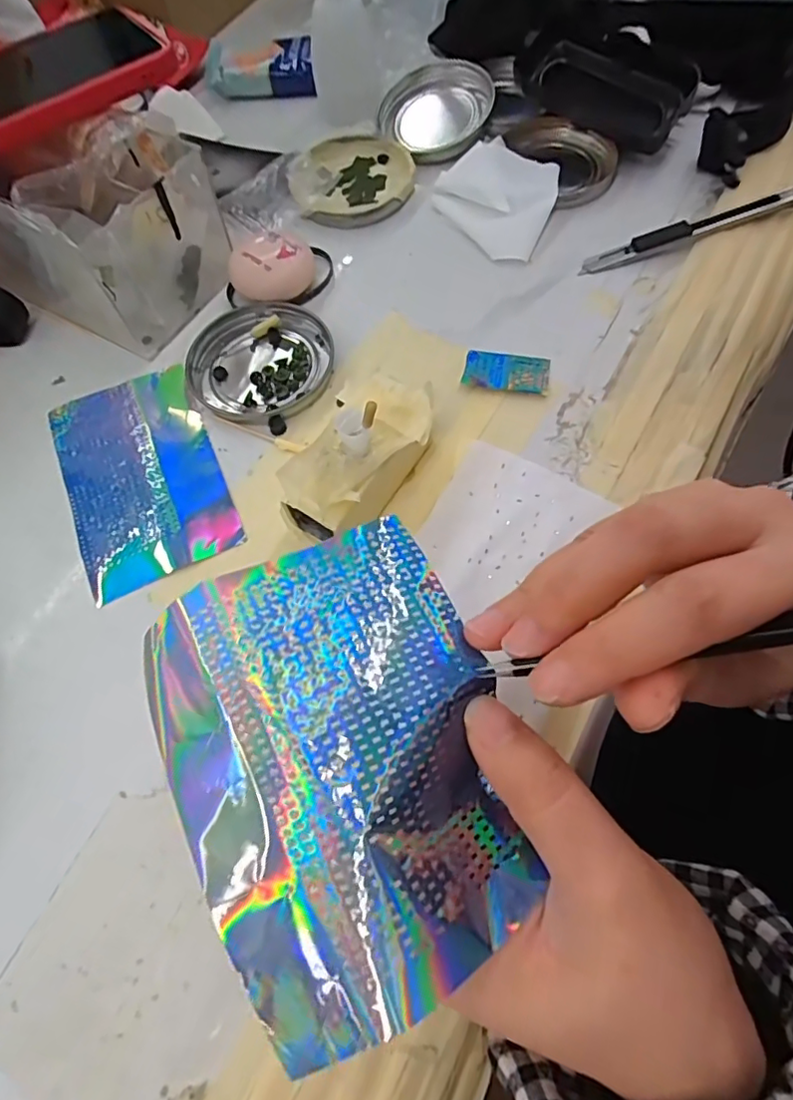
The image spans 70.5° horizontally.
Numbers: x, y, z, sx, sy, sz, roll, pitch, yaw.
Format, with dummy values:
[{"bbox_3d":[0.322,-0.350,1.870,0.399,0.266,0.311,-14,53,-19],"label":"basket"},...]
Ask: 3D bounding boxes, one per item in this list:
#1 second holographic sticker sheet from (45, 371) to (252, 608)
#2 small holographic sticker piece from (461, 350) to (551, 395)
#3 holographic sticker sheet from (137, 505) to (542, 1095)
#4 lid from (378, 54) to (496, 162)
[{"bbox_3d":[-0.131,-0.040,0.287,0.075,0.004,0.122,-24,67,-7],"label":"second holographic sticker sheet"},{"bbox_3d":[0.059,-0.097,0.299,0.044,0.004,0.025,9,67,7],"label":"small holographic sticker piece"},{"bbox_3d":[-0.016,0.059,0.160,0.093,0.024,0.121,-24,67,-7],"label":"holographic sticker sheet"},{"bbox_3d":[0.025,-0.301,0.380,0.071,0.017,0.079,24,70,13],"label":"lid"}]

